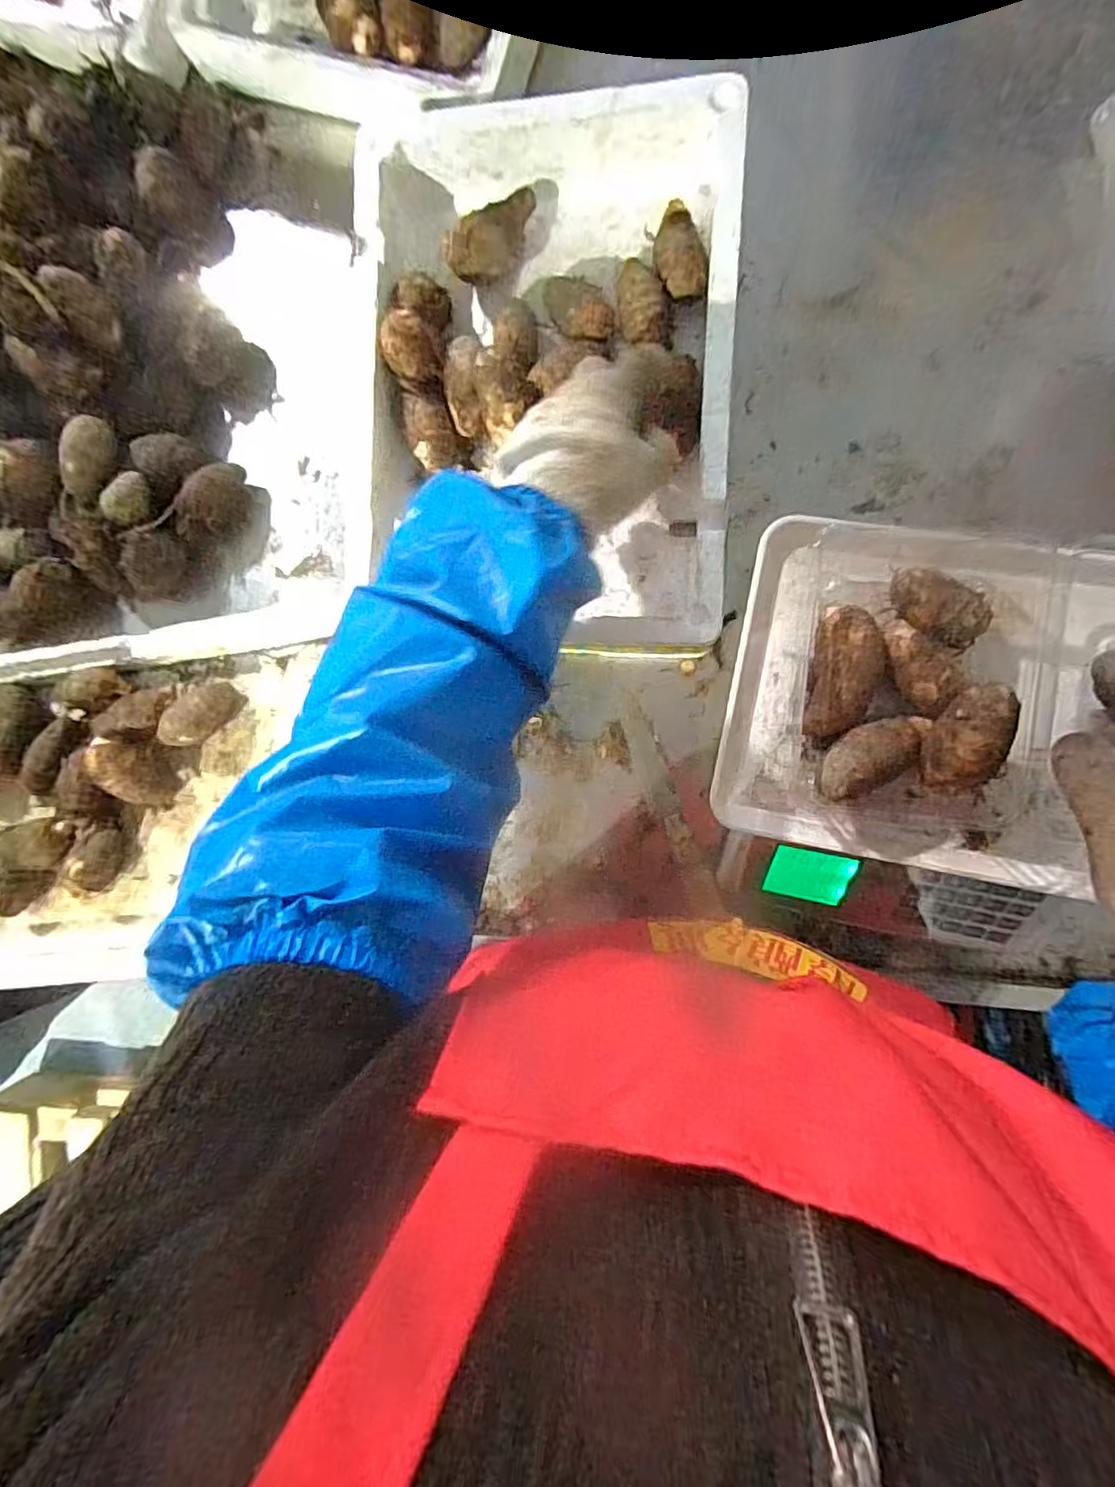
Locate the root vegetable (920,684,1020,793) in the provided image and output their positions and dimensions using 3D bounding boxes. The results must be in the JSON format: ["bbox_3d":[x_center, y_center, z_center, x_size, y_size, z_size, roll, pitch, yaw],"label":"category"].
[{"bbox_3d":[0.234,-0.005,0.349,0.034,0.038,0.061,20,95,8],"label":"root vegetable"}]

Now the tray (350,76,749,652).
[{"bbox_3d":[-0.011,-0.270,0.468,0.289,0.067,0.383,5,93,9],"label":"tray"}]

